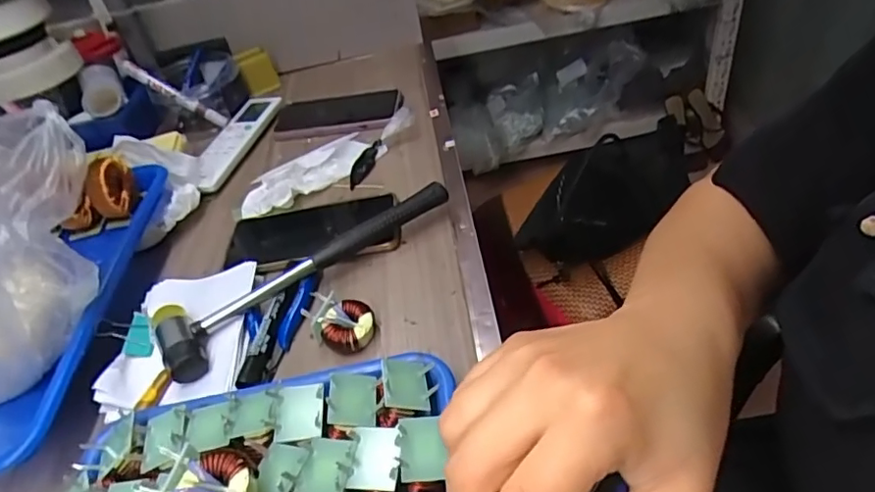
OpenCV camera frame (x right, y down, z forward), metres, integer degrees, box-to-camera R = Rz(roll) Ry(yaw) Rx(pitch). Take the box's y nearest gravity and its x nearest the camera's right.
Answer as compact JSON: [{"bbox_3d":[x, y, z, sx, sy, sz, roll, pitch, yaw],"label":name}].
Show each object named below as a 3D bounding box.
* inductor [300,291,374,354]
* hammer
[{"bbox_3d":[-0.075,0.060,0.431,0.052,0.028,0.037,-1,42,13],"label":"inductor"},{"bbox_3d":[-0.109,0.016,0.483,0.272,0.034,0.071,-32,45,-20],"label":"hammer"}]

